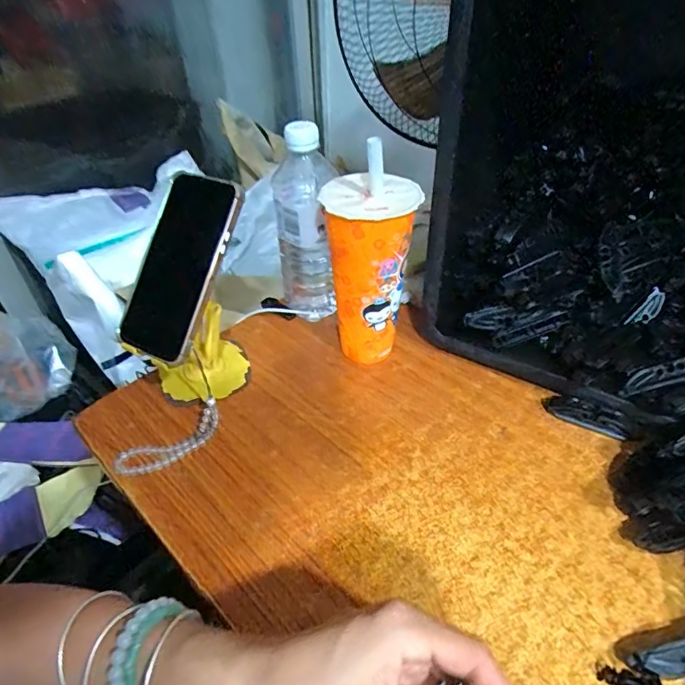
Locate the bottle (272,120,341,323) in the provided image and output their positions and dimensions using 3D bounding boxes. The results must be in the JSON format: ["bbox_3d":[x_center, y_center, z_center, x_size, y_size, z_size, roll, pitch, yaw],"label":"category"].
[{"bbox_3d":[-0.038,-0.124,0.521,0.062,0.205,0.071,-6,41,-5],"label":"bottle"}]

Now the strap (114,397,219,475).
[{"bbox_3d":[-0.152,0.087,0.429,0.096,0.022,0.030,-26,46,-25],"label":"strap"}]

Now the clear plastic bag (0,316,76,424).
[{"bbox_3d":[-0.609,0.032,0.902,0.175,0.120,0.169,-34,50,-31],"label":"clear plastic bag"}]

